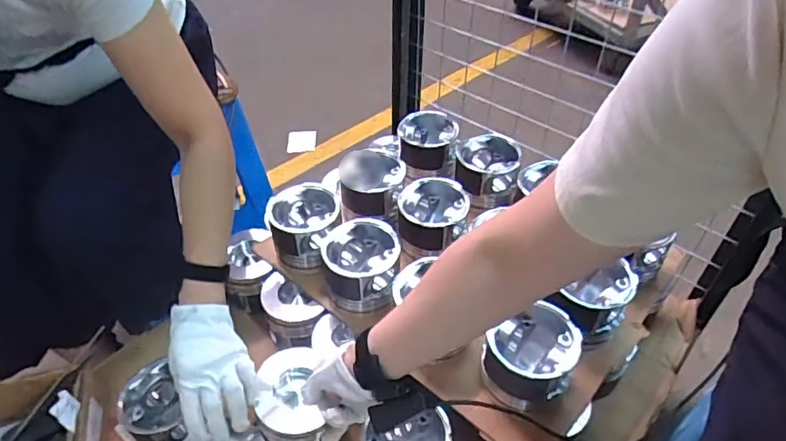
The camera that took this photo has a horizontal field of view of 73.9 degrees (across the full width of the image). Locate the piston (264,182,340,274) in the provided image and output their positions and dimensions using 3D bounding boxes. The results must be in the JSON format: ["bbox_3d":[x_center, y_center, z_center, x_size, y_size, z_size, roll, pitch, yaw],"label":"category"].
[{"bbox_3d":[-0.141,0.016,0.849,0.112,0.100,0.118,-2,42,2],"label":"piston"}]

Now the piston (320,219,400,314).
[{"bbox_3d":[-0.045,0.070,0.786,0.117,0.085,0.115,-13,43,-10],"label":"piston"}]

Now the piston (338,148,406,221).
[{"bbox_3d":[-0.035,-0.060,0.911,0.114,0.088,0.110,-9,43,-6],"label":"piston"}]

